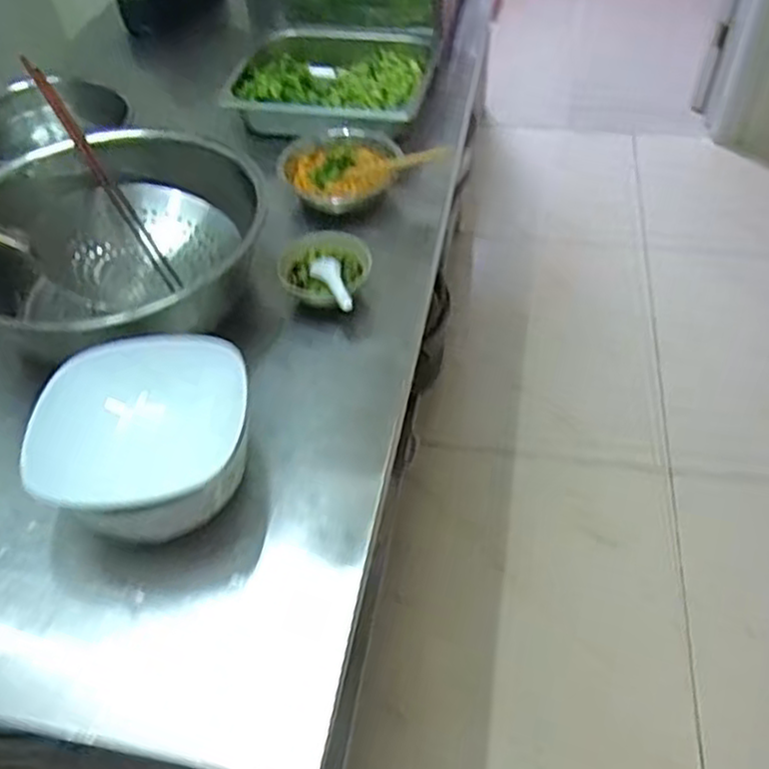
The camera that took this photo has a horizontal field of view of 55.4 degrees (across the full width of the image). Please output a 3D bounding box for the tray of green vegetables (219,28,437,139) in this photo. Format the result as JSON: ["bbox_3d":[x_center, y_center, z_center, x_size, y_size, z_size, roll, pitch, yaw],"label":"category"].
[{"bbox_3d":[-0.083,-0.508,1.224,0.319,0.076,0.279,7,52,8],"label":"tray of green vegetables"}]

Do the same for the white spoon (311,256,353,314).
[{"bbox_3d":[-0.064,-0.121,0.877,0.033,0.030,0.115,-14,52,-9],"label":"white spoon"}]

